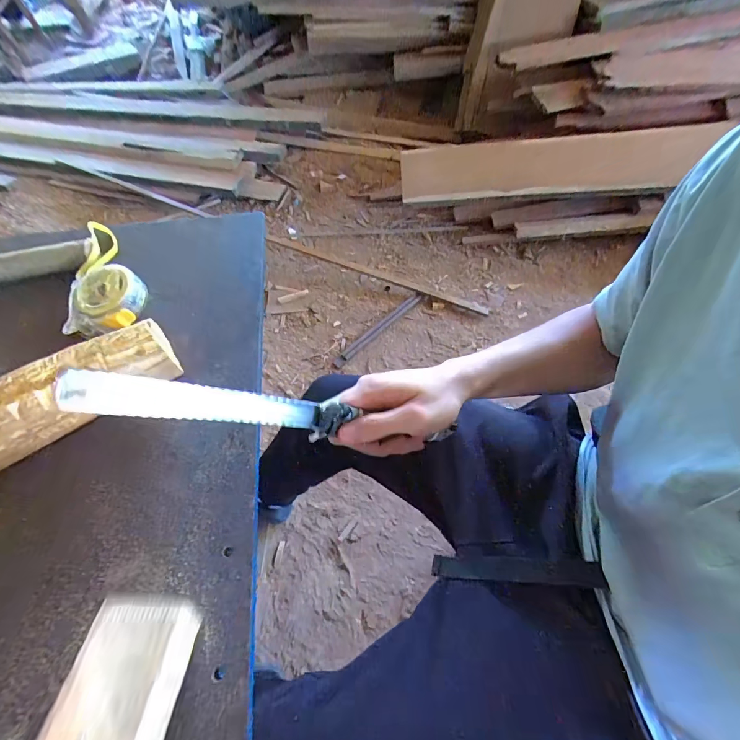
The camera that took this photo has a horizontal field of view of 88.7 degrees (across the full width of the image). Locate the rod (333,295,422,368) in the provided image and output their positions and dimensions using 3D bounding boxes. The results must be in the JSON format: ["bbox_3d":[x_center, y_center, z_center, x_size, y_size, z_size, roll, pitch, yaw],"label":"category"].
[{"bbox_3d":[0.034,-0.146,1.323,0.416,0.021,0.033,-41,67,-20],"label":"rod"}]

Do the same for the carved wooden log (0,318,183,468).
[{"bbox_3d":[-0.262,0.027,0.307,0.201,0.039,0.062,-32,64,-16],"label":"carved wooden log"}]

